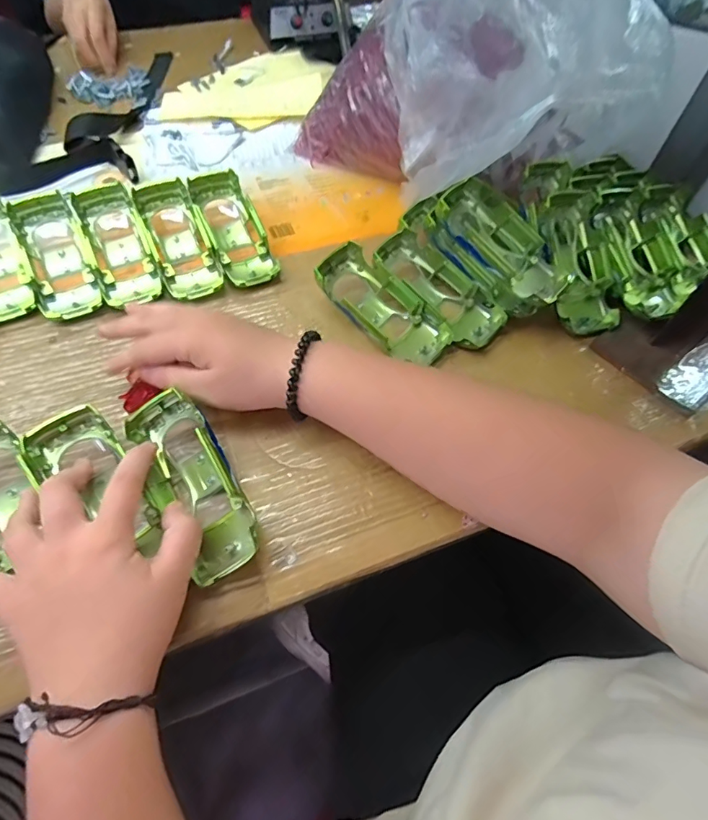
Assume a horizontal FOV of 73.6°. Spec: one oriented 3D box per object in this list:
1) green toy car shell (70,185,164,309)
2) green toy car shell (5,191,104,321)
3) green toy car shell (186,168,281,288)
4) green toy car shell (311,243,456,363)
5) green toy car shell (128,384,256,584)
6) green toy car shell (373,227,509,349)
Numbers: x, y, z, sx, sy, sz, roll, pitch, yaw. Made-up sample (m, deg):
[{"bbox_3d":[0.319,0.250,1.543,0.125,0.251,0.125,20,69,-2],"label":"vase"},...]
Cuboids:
[{"bbox_3d":[-0.223,-0.156,0.452,0.054,0.042,0.133,-21,62,-16],"label":"green toy car shell"},{"bbox_3d":[-0.277,-0.146,0.446,0.055,0.042,0.137,-20,62,-16],"label":"green toy car shell"},{"bbox_3d":[-0.120,-0.182,0.469,0.051,0.039,0.134,-21,62,-16],"label":"green toy car shell"},{"bbox_3d":[0.023,-0.089,0.430,0.134,0.044,0.057,42,64,6],"label":"green toy car shell"},{"bbox_3d":[-0.111,0.050,0.331,0.051,0.044,0.132,-27,74,-19],"label":"green toy car shell"},{"bbox_3d":[0.075,-0.109,0.439,0.132,0.039,0.055,45,65,8],"label":"green toy car shell"}]

